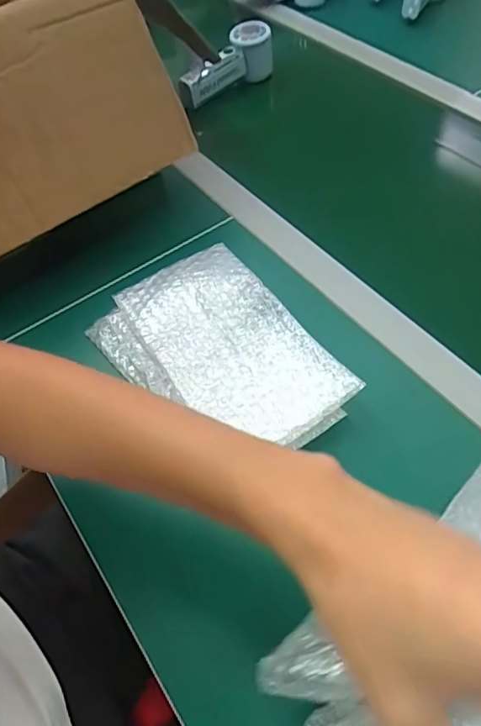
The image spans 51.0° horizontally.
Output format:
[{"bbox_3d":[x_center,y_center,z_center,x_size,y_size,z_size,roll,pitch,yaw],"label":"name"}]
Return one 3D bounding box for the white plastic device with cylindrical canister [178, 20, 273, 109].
[{"bbox_3d":[-0.018,-0.414,0.699,0.136,0.068,0.048,-36,60,-19],"label":"white plastic device with cylindrical canister"}]

